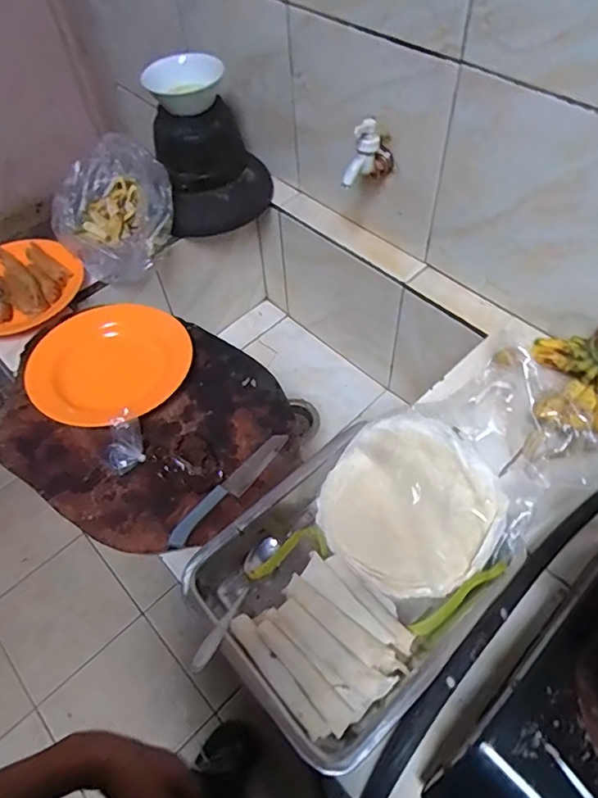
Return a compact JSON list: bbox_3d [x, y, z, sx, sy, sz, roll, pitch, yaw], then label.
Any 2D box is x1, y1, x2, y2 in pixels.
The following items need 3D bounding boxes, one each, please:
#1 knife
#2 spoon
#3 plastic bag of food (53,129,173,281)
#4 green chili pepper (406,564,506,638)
[{"bbox_3d":[-0.080,0.103,0.615,0.025,0.015,0.181,36,64,24],"label":"knife"},{"bbox_3d":[-0.064,0.208,0.541,0.026,0.028,0.159,18,41,15],"label":"spoon"},{"bbox_3d":[-0.312,-0.321,0.877,0.185,0.128,0.211,-24,57,-13],"label":"plastic bag of food"},{"bbox_3d":[0.164,0.205,0.539,0.116,0.007,0.015,-38,60,-3],"label":"green chili pepper"}]

